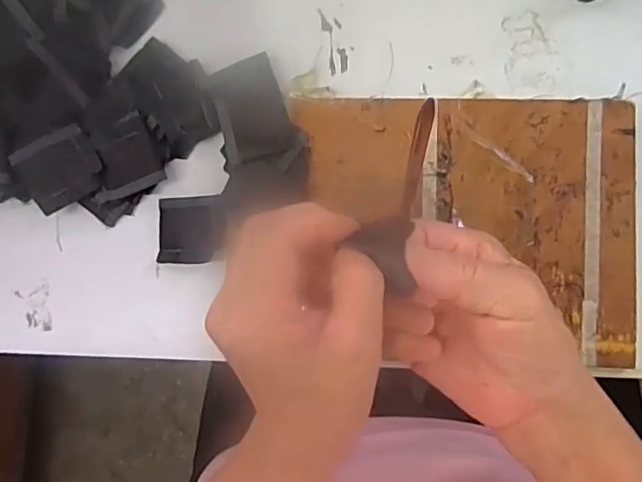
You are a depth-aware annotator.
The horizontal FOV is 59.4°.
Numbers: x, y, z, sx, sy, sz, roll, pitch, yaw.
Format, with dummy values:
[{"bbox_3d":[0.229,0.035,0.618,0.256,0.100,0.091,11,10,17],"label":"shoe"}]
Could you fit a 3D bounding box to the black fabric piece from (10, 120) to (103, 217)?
[{"bbox_3d":[-0.183,-0.049,0.394,0.052,0.007,0.046,-26,106,3],"label":"black fabric piece"}]

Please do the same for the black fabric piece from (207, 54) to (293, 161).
[{"bbox_3d":[-0.049,-0.092,0.391,0.047,0.011,0.071,-16,84,3],"label":"black fabric piece"}]

